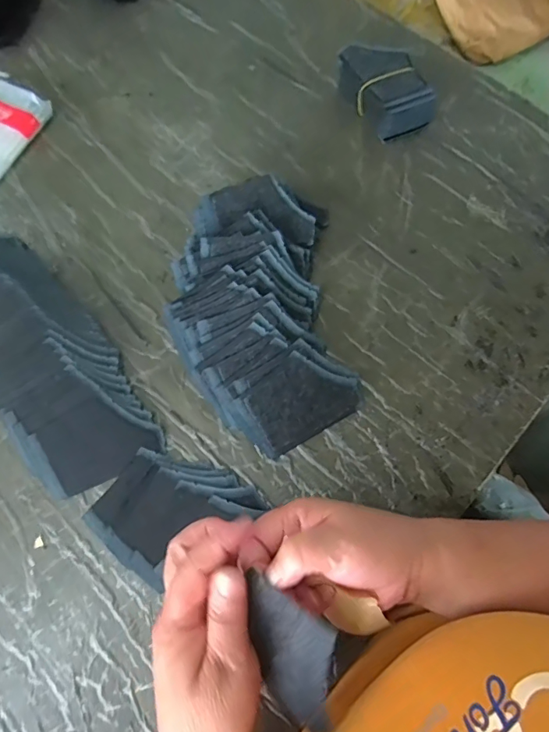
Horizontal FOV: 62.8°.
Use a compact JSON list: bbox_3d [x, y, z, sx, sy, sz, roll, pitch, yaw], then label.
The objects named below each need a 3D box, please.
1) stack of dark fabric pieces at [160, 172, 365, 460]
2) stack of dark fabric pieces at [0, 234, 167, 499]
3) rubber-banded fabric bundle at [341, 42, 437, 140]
[{"bbox_3d":[-0.015,-0.055,0.431,0.162,0.048,0.258,-9,70,-4],"label":"stack of dark fabric pieces"},{"bbox_3d":[-0.221,-0.011,0.420,0.112,0.045,0.266,-37,87,-14],"label":"stack of dark fabric pieces"},{"bbox_3d":[0.134,-0.333,0.545,0.076,0.044,0.123,-33,73,-12],"label":"rubber-banded fabric bundle"}]

